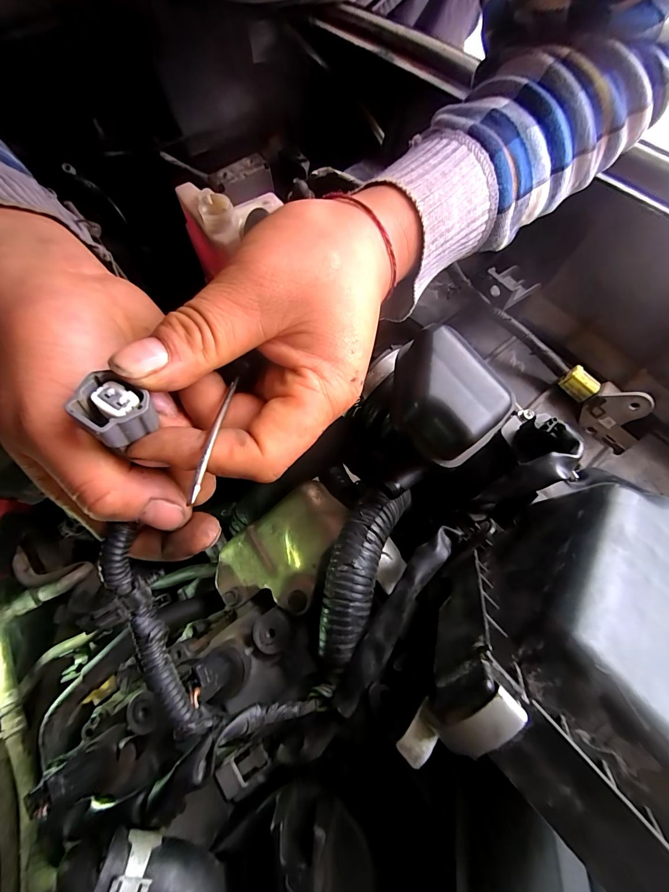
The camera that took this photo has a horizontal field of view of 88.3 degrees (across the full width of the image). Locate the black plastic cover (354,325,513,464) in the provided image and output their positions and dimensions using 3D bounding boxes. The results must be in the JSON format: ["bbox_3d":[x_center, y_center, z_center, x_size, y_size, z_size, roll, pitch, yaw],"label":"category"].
[{"bbox_3d":[0.061,-0.030,0.194,0.066,0.037,0.062,40,74,16],"label":"black plastic cover"}]

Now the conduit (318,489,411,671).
[{"bbox_3d":[0.012,0.068,0.194,0.030,0.023,0.097,22,70,10],"label":"conduit"}]

